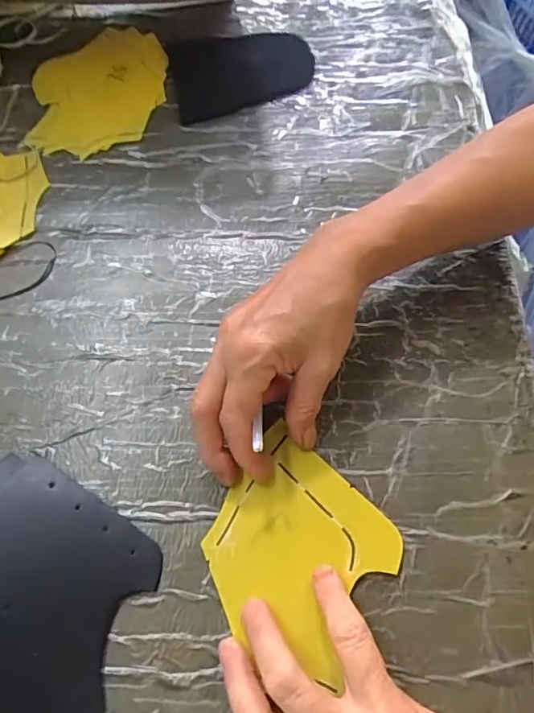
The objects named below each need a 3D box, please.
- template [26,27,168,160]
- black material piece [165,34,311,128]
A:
[{"bbox_3d":[-0.146,-0.235,0.435,0.110,0.010,0.142,-3,66,0],"label":"template"},{"bbox_3d":[-0.022,-0.256,0.441,0.122,0.006,0.096,-12,66,-4],"label":"black material piece"}]

